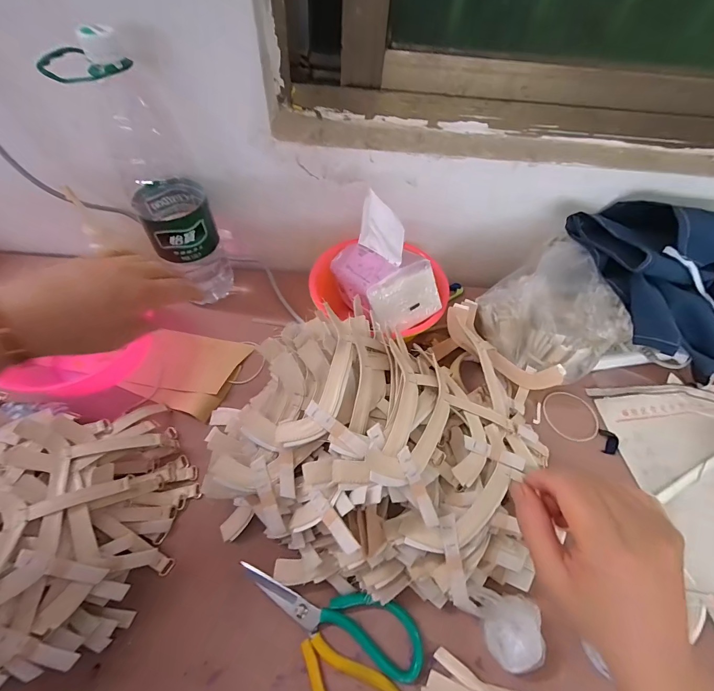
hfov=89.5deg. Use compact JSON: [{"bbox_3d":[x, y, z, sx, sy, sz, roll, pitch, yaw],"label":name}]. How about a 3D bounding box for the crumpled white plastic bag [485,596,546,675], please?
[{"bbox_3d":[0.147,0.274,0.346,0.056,0.048,0.060,2,57,-3],"label":"crumpled white plastic bag"}]

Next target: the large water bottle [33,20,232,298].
[{"bbox_3d":[-0.242,-0.193,0.454,0.089,0.324,0.105,-19,60,-16],"label":"large water bottle"}]

